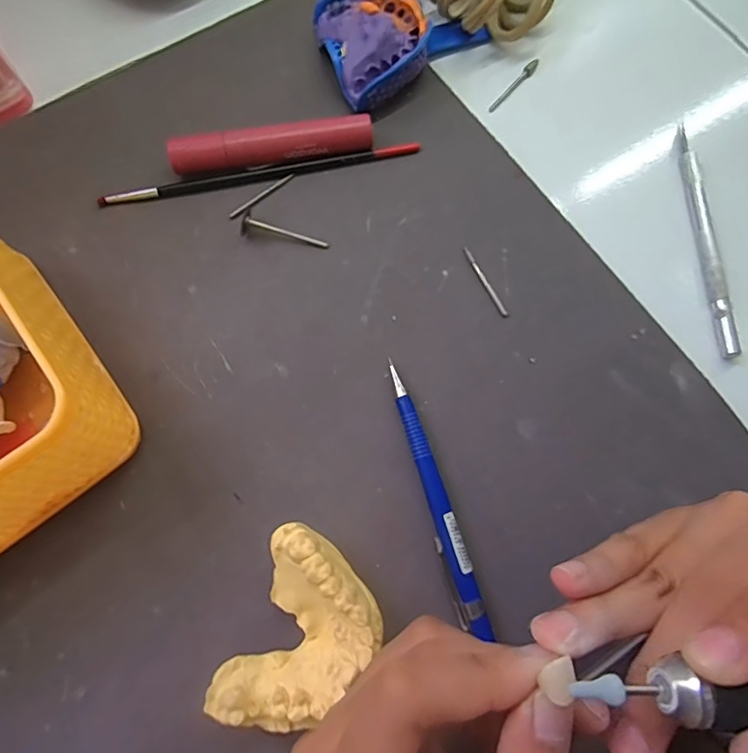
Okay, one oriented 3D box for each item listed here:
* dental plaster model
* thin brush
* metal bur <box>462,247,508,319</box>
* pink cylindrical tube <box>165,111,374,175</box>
[{"bbox_3d":[-0.025,0.100,0.191,0.050,0.025,0.068,21,75,6],"label":"dental plaster model"},{"bbox_3d":[-0.060,-0.111,0.263,0.169,0.005,0.009,-11,74,-3],"label":"thin brush"},{"bbox_3d":[0.056,-0.048,0.245,0.004,0.004,0.041,-25,75,-7],"label":"metal bur"},{"bbox_3d":[-0.053,-0.121,0.259,0.104,0.019,0.014,-10,74,-3],"label":"pink cylindrical tube"}]

